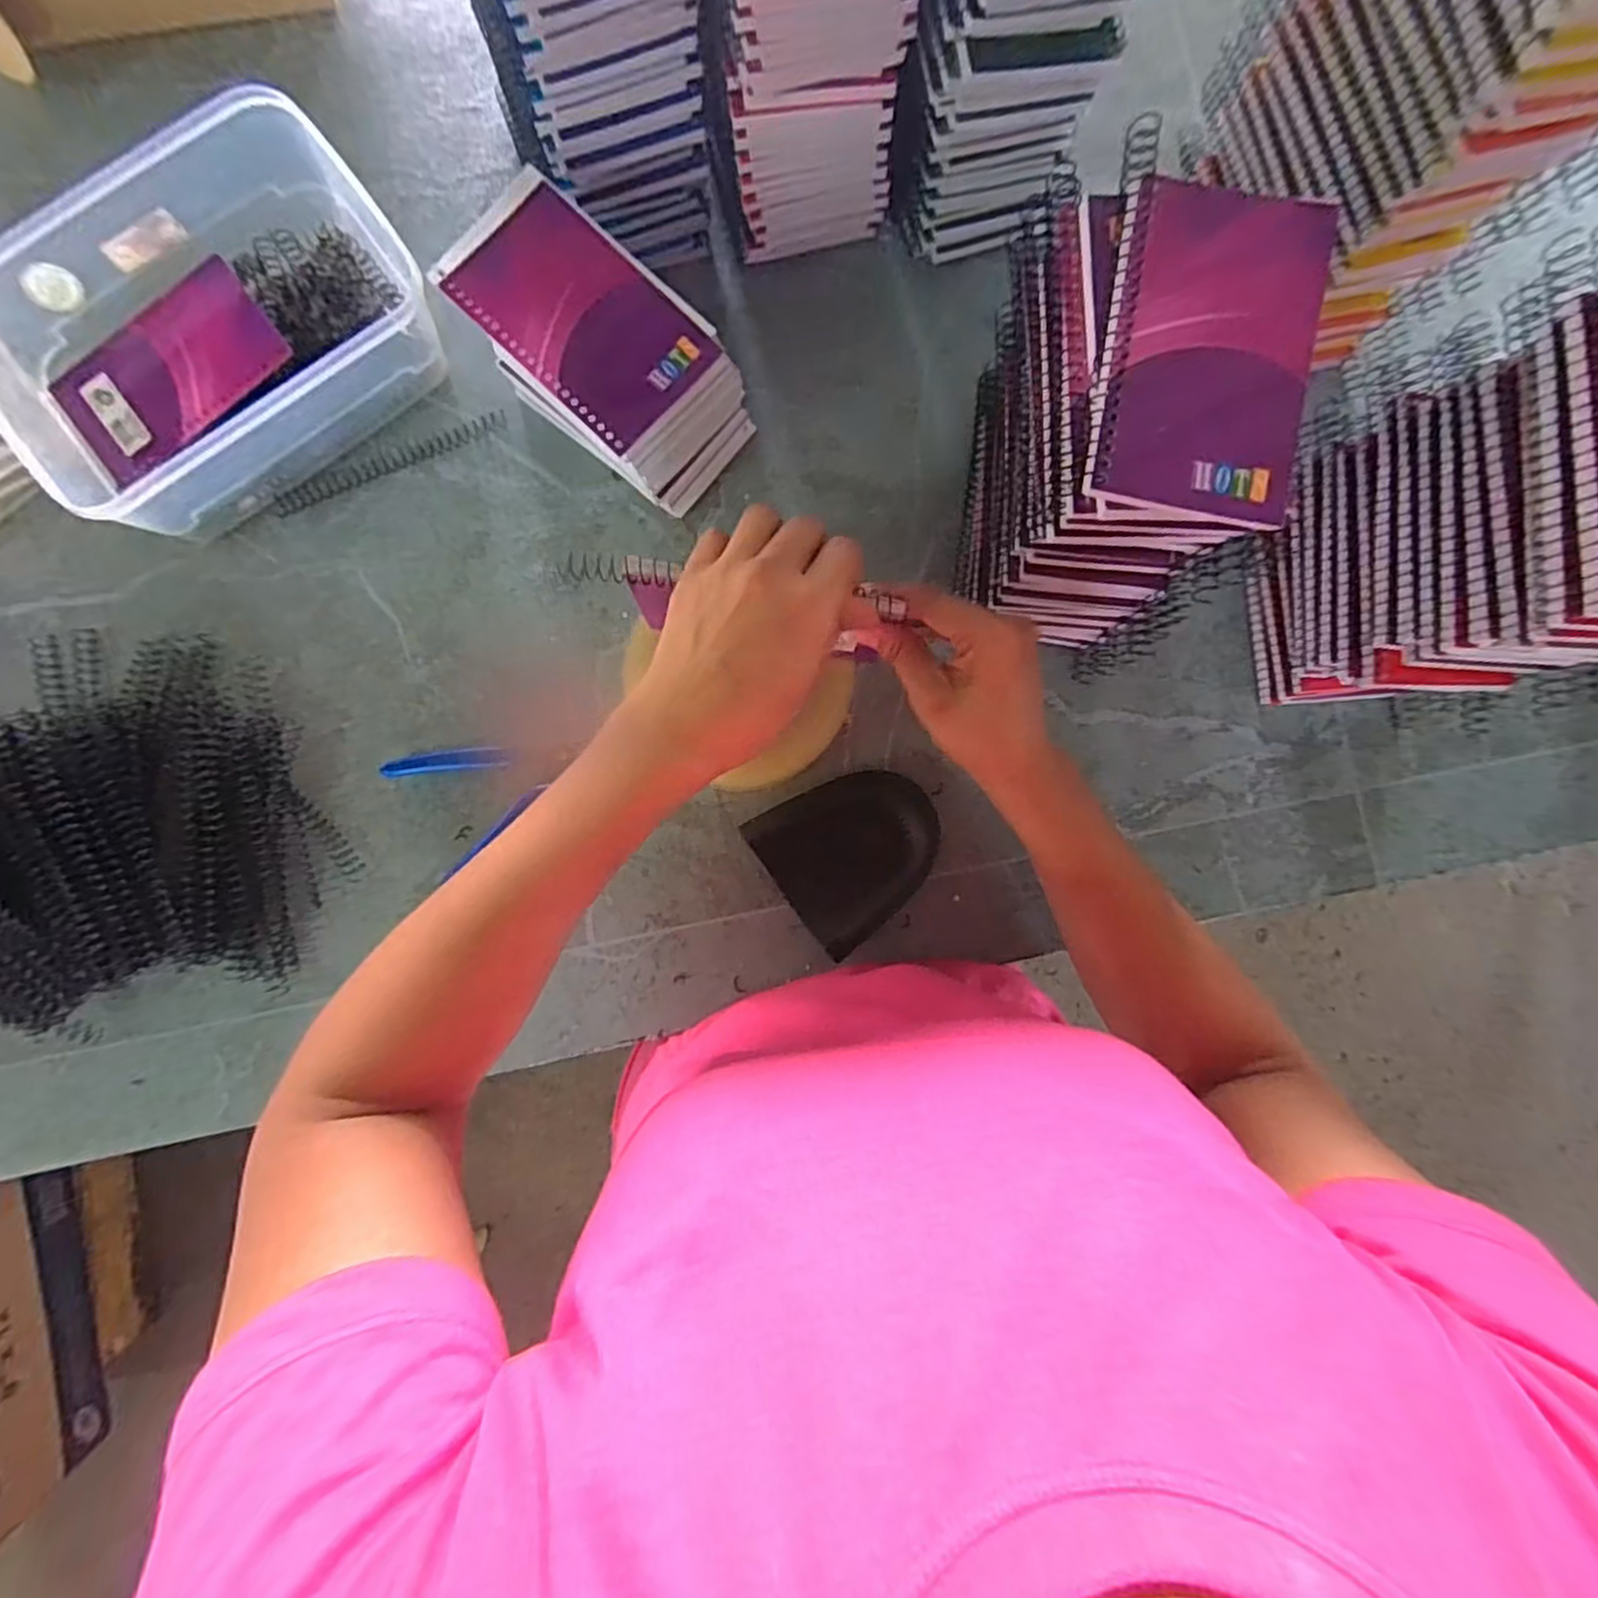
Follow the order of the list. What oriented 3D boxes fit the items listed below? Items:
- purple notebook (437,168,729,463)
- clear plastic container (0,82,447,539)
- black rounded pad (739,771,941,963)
[{"bbox_3d":[-0.117,-0.258,0.369,0.140,0.013,0.083,43,86,-1],"label":"purple notebook"},{"bbox_3d":[-0.358,-0.283,0.420,0.244,0.068,0.192,-33,90,-4],"label":"clear plastic container"},{"bbox_3d":[0.037,0.035,0.441,0.106,0.039,0.097,-29,89,-4],"label":"black rounded pad"}]

